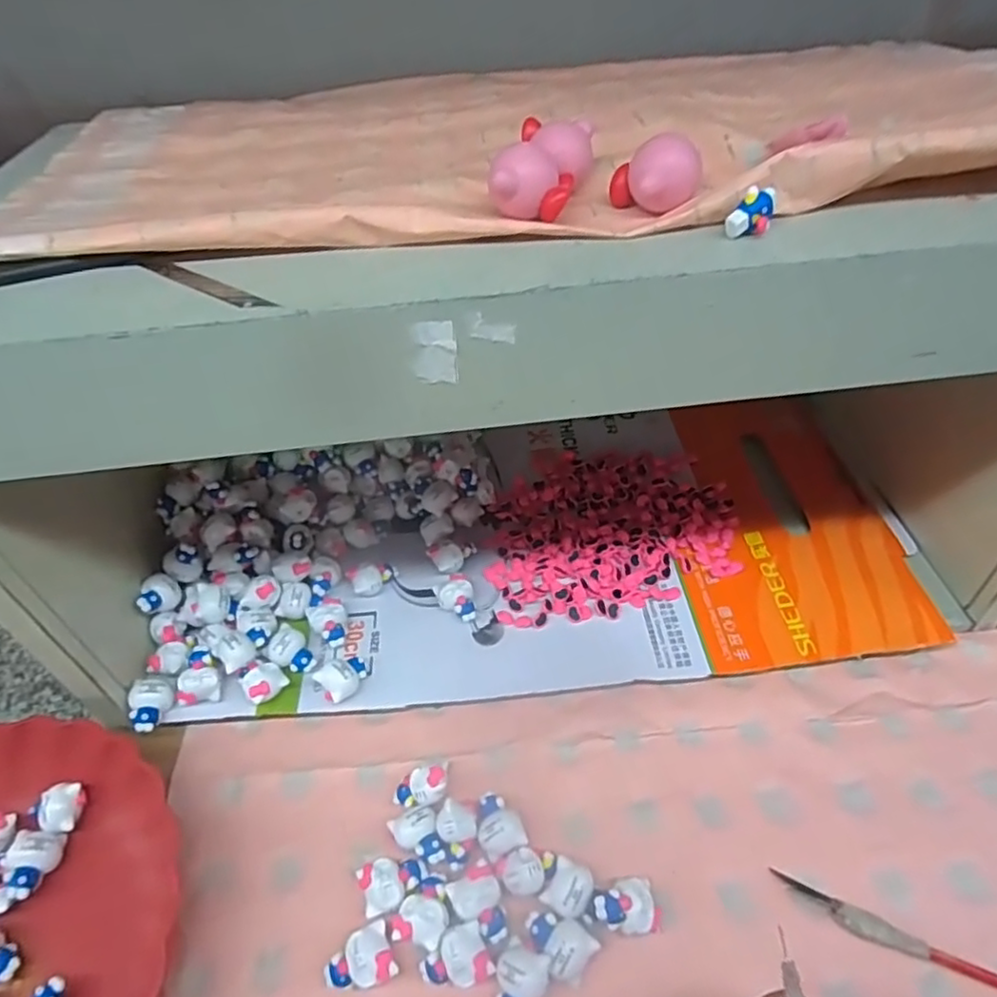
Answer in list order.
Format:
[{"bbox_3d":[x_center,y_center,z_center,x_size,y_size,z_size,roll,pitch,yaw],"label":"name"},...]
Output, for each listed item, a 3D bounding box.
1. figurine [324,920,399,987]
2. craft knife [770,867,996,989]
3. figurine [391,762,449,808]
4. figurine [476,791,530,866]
[{"bbox_3d":[-0.069,0.233,0.325,0.032,0.018,0.024,-19,49,-13],"label":"figurine"},{"bbox_3d":[0.201,0.221,0.323,0.120,0.005,0.015,19,52,20],"label":"craft knife"},{"bbox_3d":[-0.044,0.168,0.377,0.034,0.019,0.023,-21,50,-14],"label":"figurine"},{"bbox_3d":[0.000,0.184,0.364,0.025,0.019,0.033,-16,49,-11],"label":"figurine"}]

